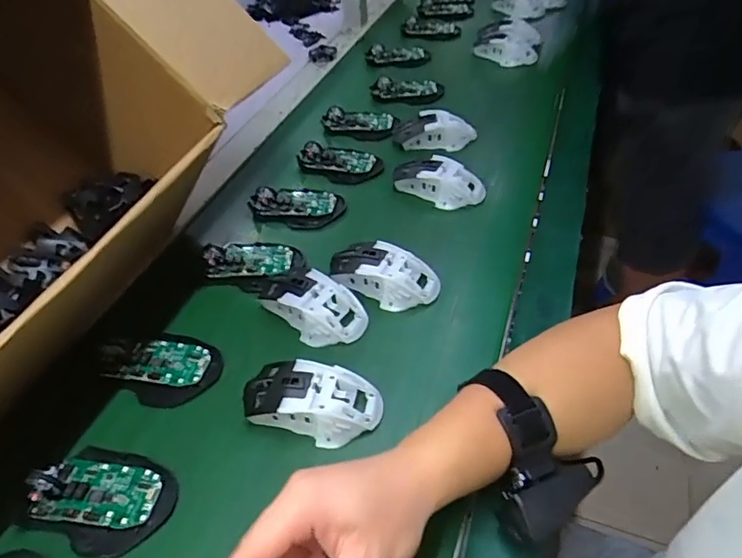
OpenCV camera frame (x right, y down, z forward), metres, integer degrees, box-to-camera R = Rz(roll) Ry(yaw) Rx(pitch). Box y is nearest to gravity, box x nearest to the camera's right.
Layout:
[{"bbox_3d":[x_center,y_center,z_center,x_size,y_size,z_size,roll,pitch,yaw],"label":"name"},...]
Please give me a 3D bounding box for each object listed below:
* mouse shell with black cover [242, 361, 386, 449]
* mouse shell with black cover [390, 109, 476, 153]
[{"bbox_3d":[-0.050,0.098,0.438,0.112,0.032,0.058,11,47,14],"label":"mouse shell with black cover"},{"bbox_3d":[0.086,-0.209,0.726,0.110,0.035,0.057,11,47,14],"label":"mouse shell with black cover"}]

